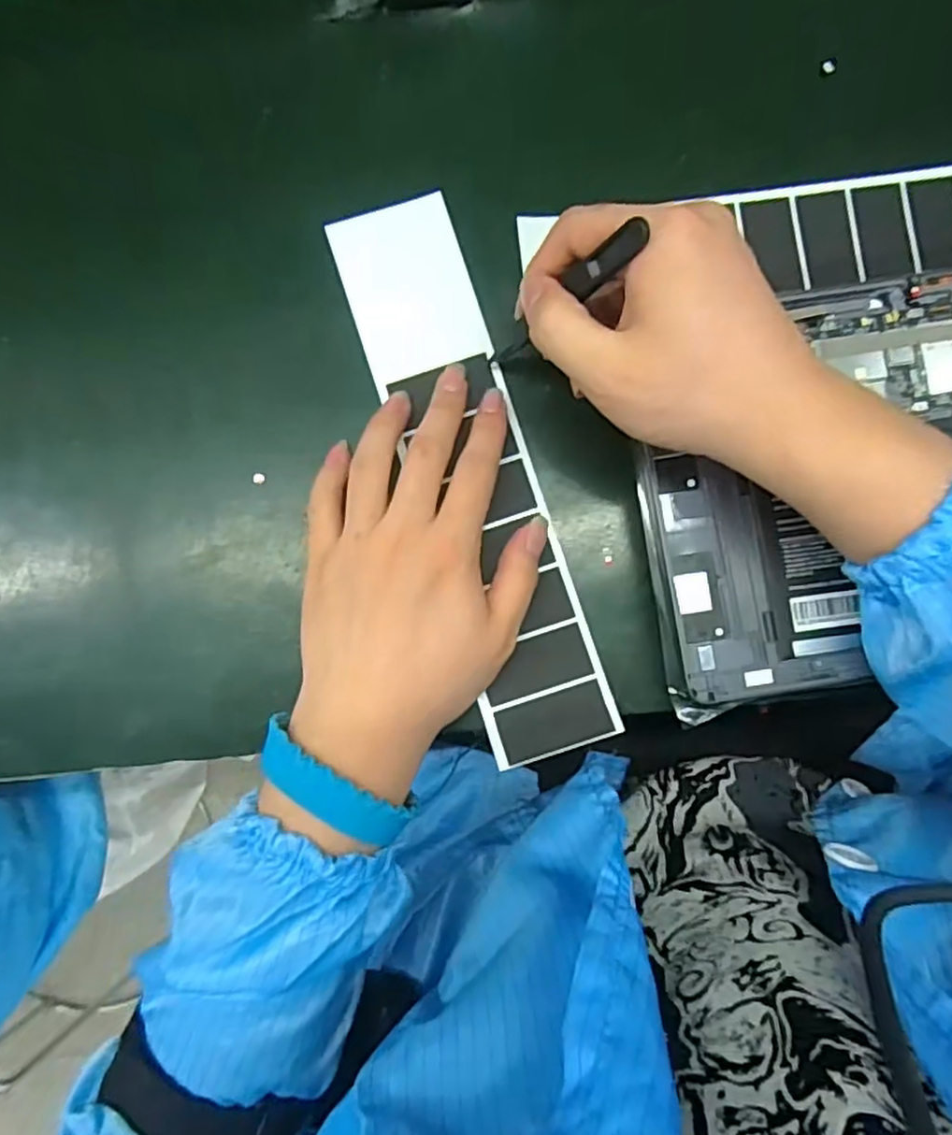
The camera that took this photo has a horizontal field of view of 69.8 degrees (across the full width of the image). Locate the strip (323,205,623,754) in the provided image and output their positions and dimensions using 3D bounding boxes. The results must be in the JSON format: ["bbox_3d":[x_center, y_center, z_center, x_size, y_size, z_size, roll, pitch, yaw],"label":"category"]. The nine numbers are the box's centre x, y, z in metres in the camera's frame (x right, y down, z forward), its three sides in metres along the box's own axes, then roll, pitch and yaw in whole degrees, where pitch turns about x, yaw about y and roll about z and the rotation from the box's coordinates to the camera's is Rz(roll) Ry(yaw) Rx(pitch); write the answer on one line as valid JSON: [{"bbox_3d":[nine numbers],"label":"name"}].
[{"bbox_3d":[-0.003,-0.045,0.318,0.058,0.007,0.267,-17,85,-1],"label":"strip"}]

